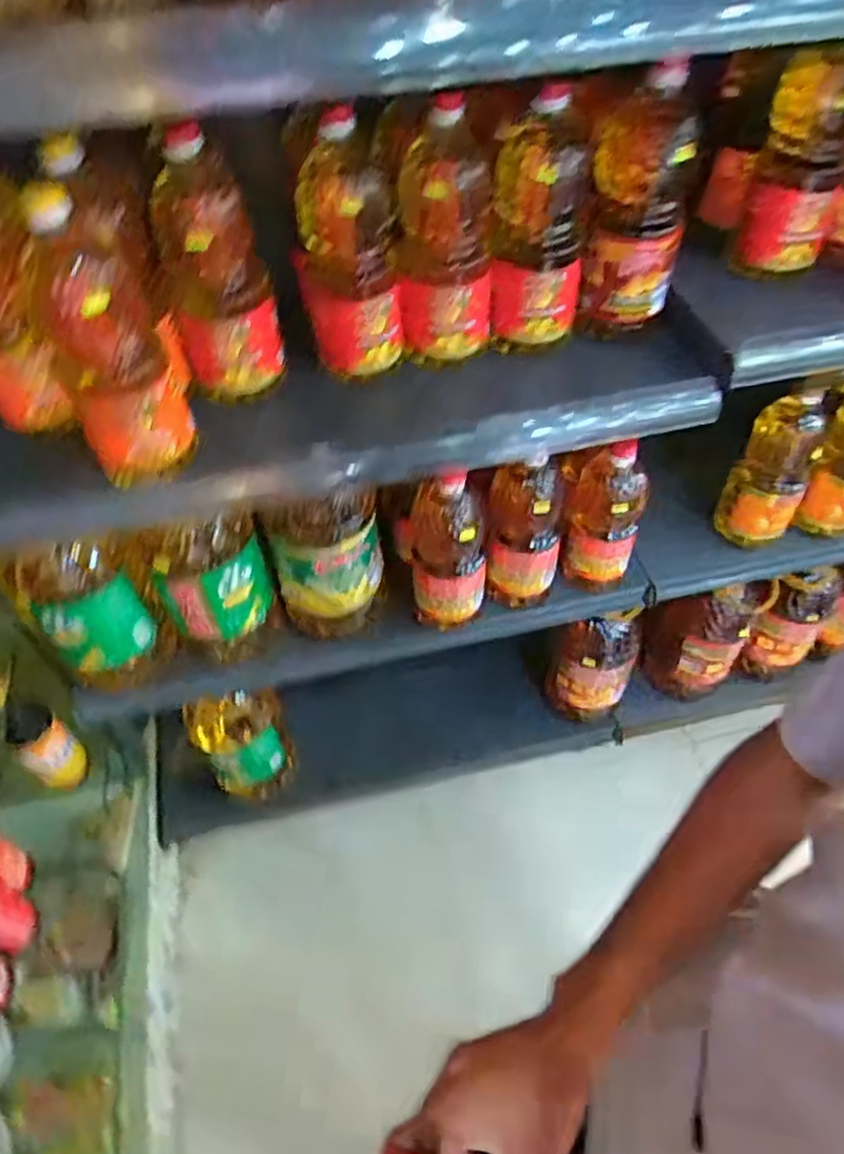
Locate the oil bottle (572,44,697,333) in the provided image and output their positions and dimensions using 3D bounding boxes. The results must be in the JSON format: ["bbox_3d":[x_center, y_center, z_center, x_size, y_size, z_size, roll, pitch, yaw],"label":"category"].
[{"bbox_3d":[0.234,-0.402,0.774,0.106,0.245,0.083,12,54,12],"label":"oil bottle"}]

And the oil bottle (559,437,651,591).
[{"bbox_3d":[0.259,-0.086,1.011,0.103,0.274,0.074,16,55,14],"label":"oil bottle"}]

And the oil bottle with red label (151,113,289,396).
[{"bbox_3d":[-0.214,-0.312,0.760,0.108,0.247,0.083,-20,54,-13],"label":"oil bottle with red label"}]

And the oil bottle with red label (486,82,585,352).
[{"bbox_3d":[0.127,-0.382,0.791,0.105,0.244,0.089,2,53,4],"label":"oil bottle with red label"}]

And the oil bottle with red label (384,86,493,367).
[{"bbox_3d":[0.023,-0.365,0.778,0.106,0.241,0.079,-2,52,1],"label":"oil bottle with red label"}]

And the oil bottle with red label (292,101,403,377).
[{"bbox_3d":[-0.083,-0.354,0.784,0.109,0.241,0.097,-8,53,-4],"label":"oil bottle with red label"}]

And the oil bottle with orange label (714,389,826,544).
[{"bbox_3d":[0.518,-0.147,1.064,0.095,0.259,0.084,-2,52,1],"label":"oil bottle with orange label"}]

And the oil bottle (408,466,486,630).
[{"bbox_3d":[0.034,-0.063,1.014,0.112,0.316,0.122,-4,52,-1],"label":"oil bottle"}]

